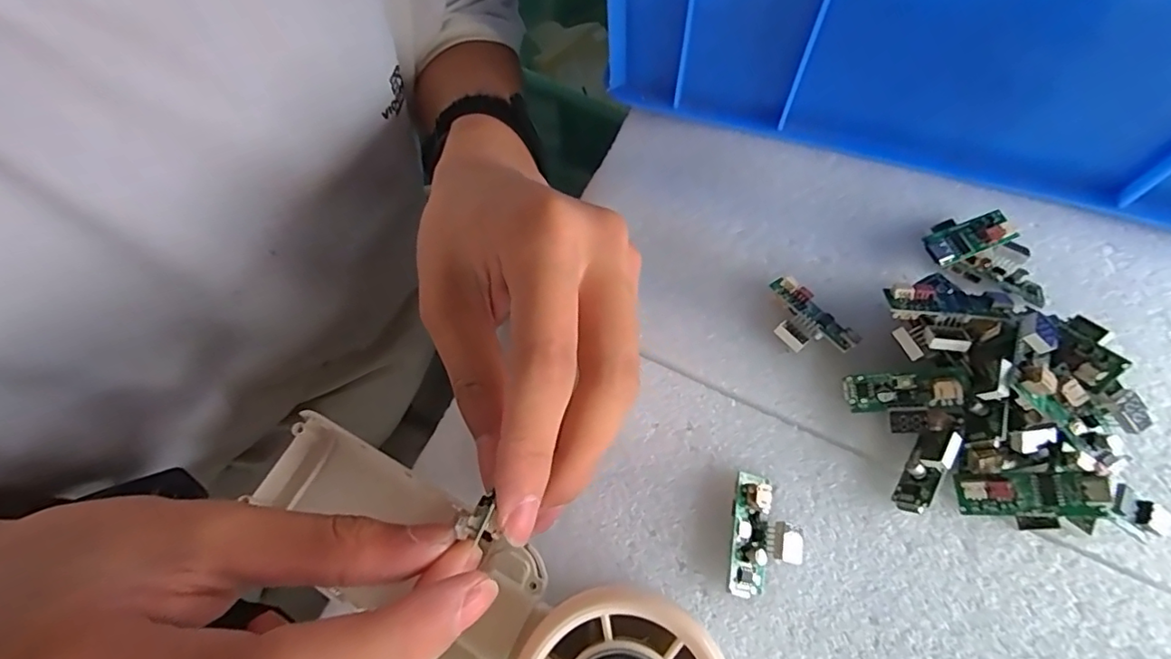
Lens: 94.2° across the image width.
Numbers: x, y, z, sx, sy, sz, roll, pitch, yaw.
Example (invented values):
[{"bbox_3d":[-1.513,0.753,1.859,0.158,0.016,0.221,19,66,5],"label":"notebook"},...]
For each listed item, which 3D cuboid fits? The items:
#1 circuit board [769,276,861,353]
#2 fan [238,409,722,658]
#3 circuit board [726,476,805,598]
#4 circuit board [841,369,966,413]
[{"bbox_3d":[0.087,-0.003,0.217,0.023,0.008,0.039,-37,70,-12],"label":"circuit board"},{"bbox_3d":[-0.036,0.071,0.156,0.162,0.022,0.051,24,69,33],"label":"fan"},{"bbox_3d":[0.060,0.070,0.184,0.022,0.012,0.038,9,68,6],"label":"circuit board"},{"bbox_3d":[0.114,0.022,0.196,0.037,0.009,0.012,-8,64,30],"label":"circuit board"}]

